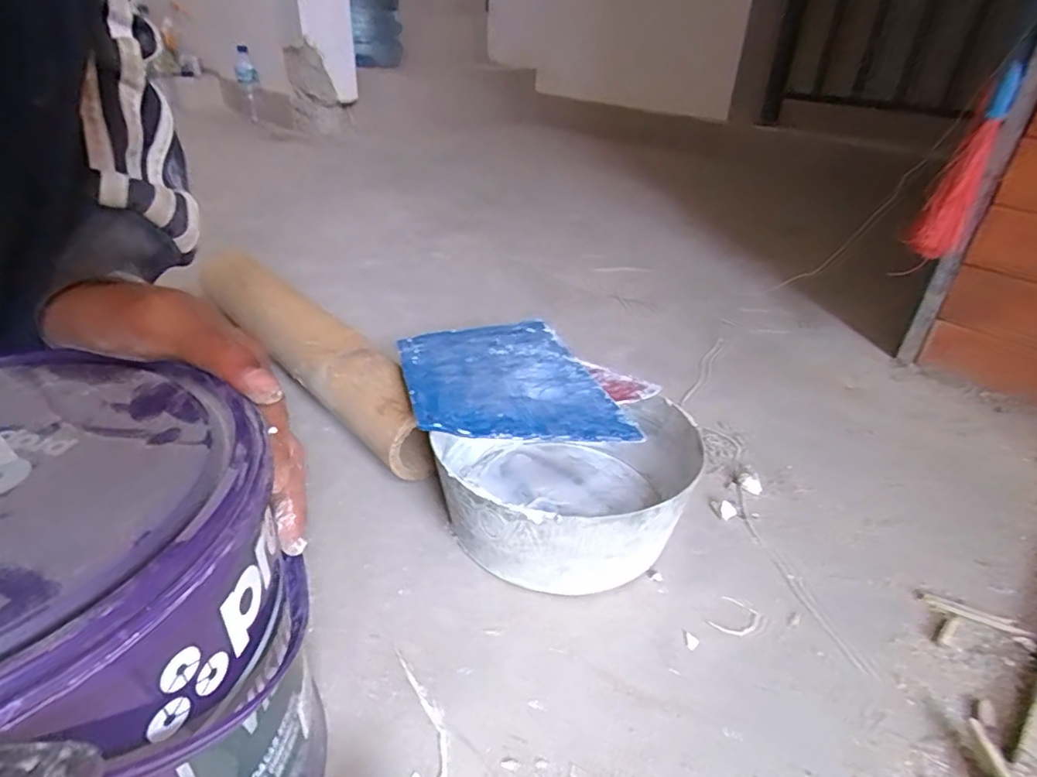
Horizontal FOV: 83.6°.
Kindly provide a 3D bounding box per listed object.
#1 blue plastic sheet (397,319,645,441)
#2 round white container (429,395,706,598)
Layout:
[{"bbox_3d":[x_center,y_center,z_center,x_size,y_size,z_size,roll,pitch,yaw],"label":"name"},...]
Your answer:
[{"bbox_3d":[-0.015,-0.011,0.456,0.144,0.006,0.198,-3,29,-18],"label":"blue plastic sheet"},{"bbox_3d":[0.040,0.065,0.416,0.168,0.078,0.162,3,31,-2],"label":"round white container"}]

